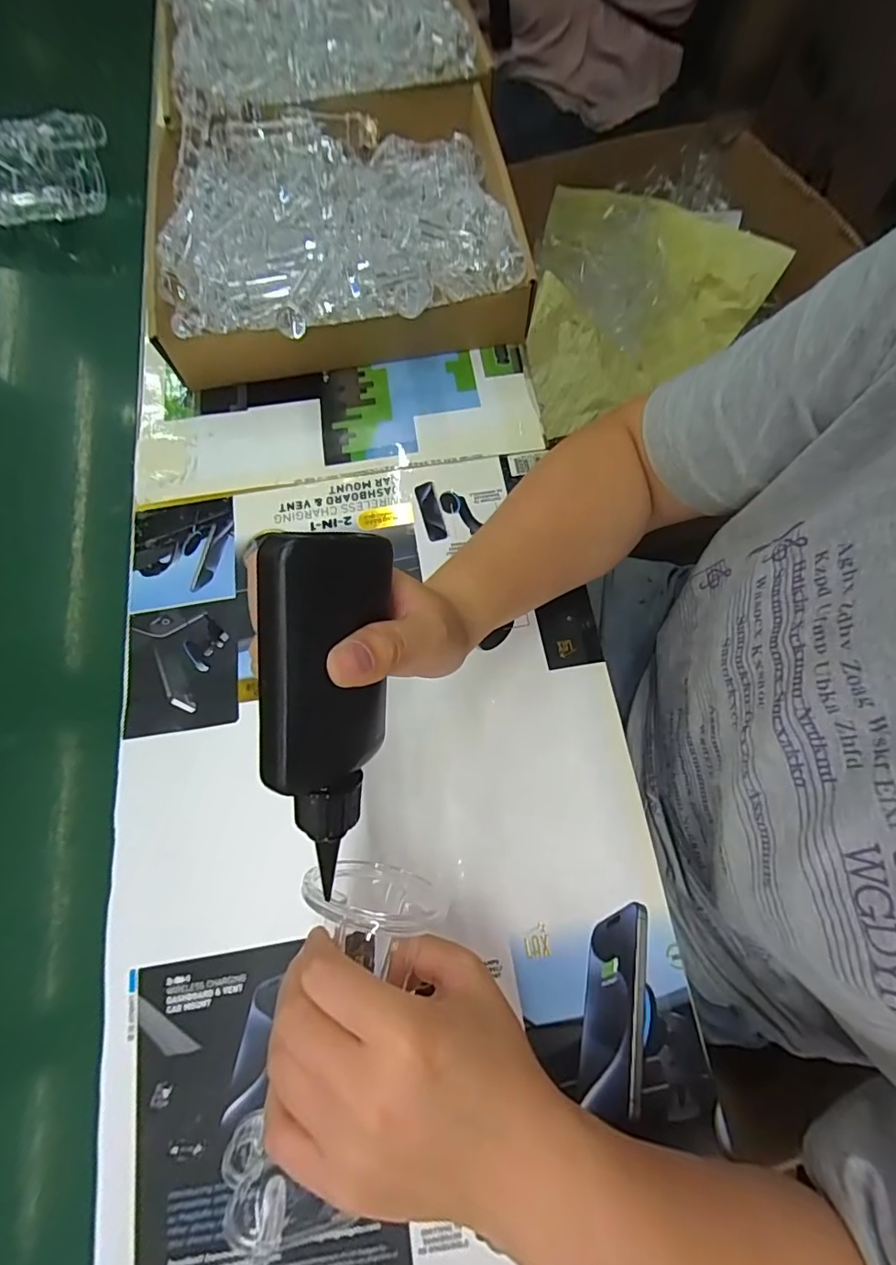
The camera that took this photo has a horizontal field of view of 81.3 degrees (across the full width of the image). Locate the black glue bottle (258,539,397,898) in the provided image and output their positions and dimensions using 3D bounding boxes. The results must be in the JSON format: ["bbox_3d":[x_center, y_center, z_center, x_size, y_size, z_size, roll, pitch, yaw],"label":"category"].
[{"bbox_3d":[-0.044,0.028,0.189,0.035,0.041,0.126,3,103,3],"label":"black glue bottle"}]

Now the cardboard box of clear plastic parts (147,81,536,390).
[{"bbox_3d":[-0.098,-0.363,0.467,0.302,0.087,0.280,-8,70,-1],"label":"cardboard box of clear plastic parts"}]

